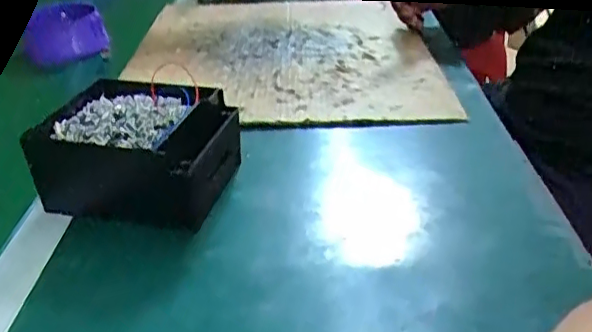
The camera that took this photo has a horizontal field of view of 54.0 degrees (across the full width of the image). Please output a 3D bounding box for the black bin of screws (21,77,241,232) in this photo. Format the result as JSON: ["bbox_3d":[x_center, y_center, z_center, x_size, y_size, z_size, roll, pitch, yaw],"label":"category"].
[{"bbox_3d":[-0.137,-0.018,0.517,0.158,0.070,0.142,9,34,12],"label":"black bin of screws"}]

